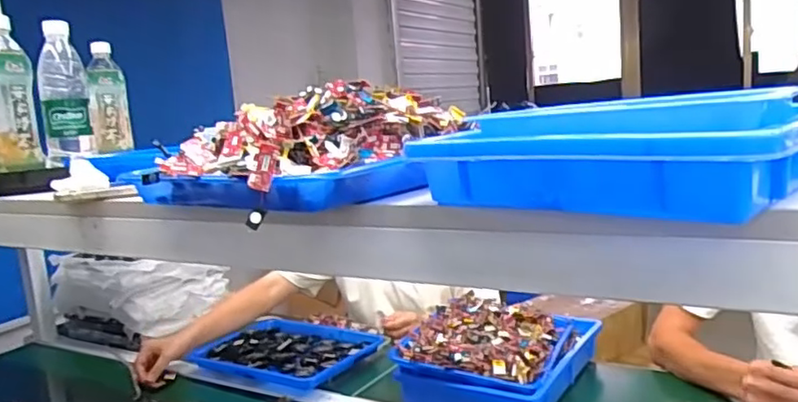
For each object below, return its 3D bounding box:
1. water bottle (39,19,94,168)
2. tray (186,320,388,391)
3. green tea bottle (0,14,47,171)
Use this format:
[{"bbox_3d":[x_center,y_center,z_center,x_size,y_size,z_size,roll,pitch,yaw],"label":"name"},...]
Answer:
[{"bbox_3d":[-0.479,-0.153,0.889,0.065,0.191,0.070,-10,9,-25],"label":"water bottle"},{"bbox_3d":[-0.215,0.297,1.263,0.330,0.035,0.249,-1,10,31],"label":"tray"},{"bbox_3d":[-0.500,-0.132,0.794,0.059,0.180,0.056,-9,9,-18],"label":"green tea bottle"}]

